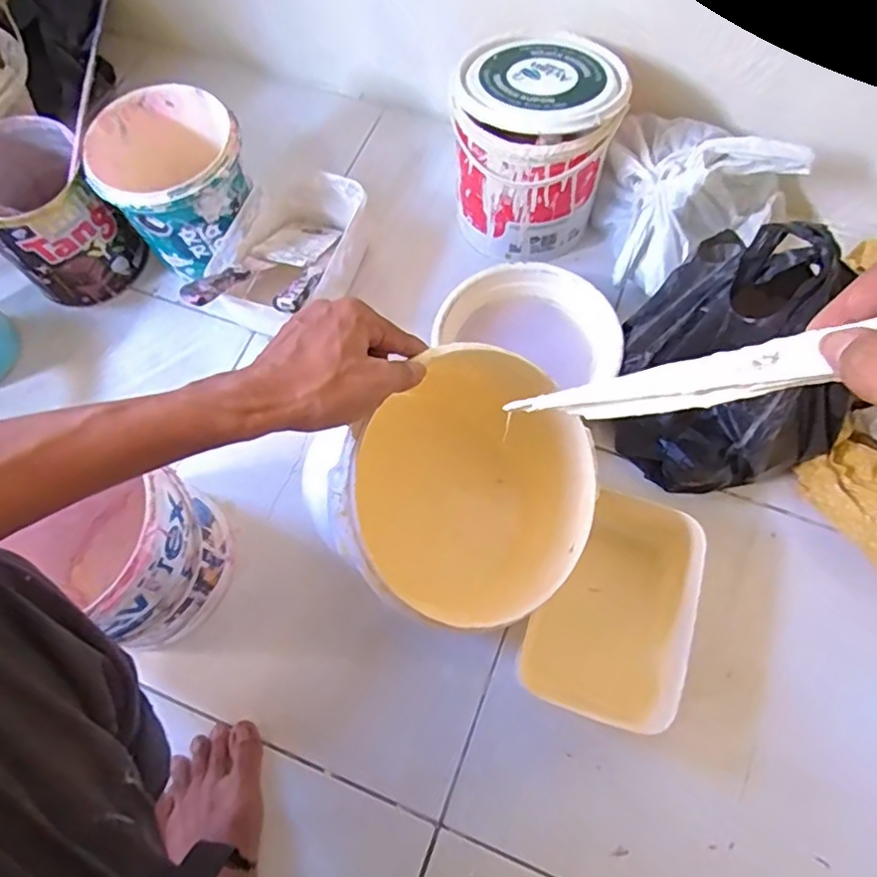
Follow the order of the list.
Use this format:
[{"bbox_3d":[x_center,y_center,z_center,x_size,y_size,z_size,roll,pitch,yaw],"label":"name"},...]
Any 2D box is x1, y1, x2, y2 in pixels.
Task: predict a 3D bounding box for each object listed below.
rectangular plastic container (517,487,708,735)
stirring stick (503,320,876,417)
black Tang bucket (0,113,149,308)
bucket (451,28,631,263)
[{"bbox_3d":[0.169,0.150,0.590,0.125,0.084,0.221,18,70,10],"label":"rectangular plastic container"},{"bbox_3d":[0.117,-0.026,0.309,0.020,0.240,0.014,34,69,-25],"label":"stirring stick"},{"bbox_3d":[-0.453,-0.258,0.734,0.134,0.172,0.147,-1,68,2],"label":"black Tang bucket"},{"bbox_3d":[0.107,-0.323,0.708,0.167,0.210,0.146,-7,68,-1],"label":"bucket"}]

